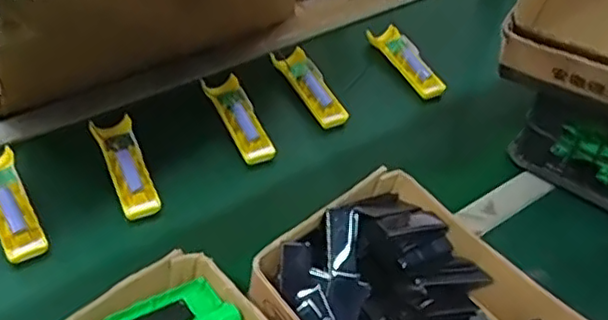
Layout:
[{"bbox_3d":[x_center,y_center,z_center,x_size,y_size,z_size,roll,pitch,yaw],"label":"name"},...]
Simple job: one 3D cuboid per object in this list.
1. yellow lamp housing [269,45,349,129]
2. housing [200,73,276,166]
[{"bbox_3d":[0.010,-0.110,0.955,0.051,0.018,0.155,-19,58,-25],"label":"yellow lamp housing"},{"bbox_3d":[-0.091,-0.060,0.881,0.048,0.031,0.161,-15,49,-23],"label":"housing"}]

